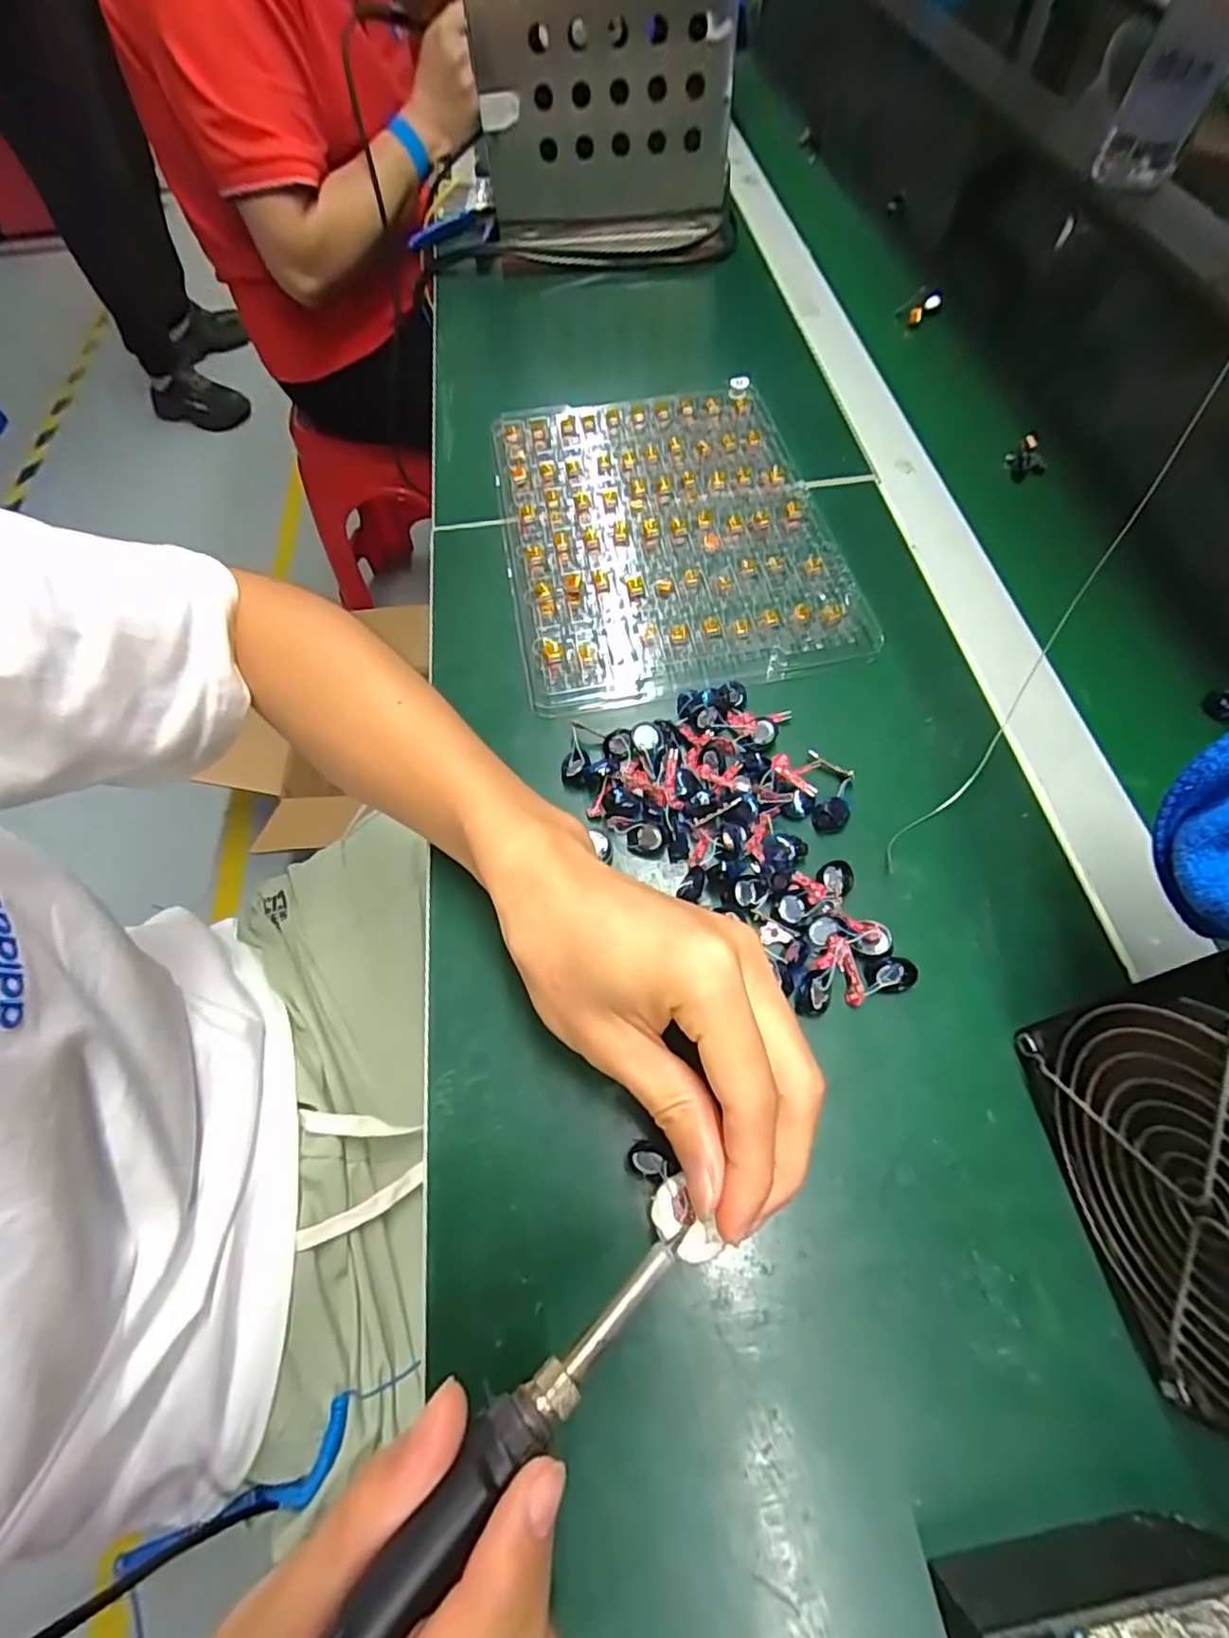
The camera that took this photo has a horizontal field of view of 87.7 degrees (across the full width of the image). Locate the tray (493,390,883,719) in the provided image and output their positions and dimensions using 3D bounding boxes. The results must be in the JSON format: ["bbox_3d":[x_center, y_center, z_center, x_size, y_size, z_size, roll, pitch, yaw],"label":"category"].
[{"bbox_3d":[0.030,-0.182,0.400,0.192,0.009,0.253,-10,63,-5],"label":"tray"}]

